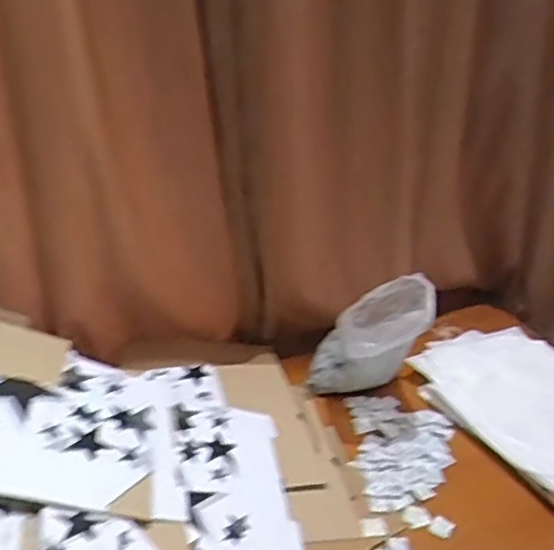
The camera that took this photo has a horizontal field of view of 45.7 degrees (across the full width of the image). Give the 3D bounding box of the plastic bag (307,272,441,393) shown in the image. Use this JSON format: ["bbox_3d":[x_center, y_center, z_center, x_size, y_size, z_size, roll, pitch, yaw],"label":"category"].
[{"bbox_3d":[0.186,0.113,1.228,0.141,0.347,0.103,42,39,5],"label":"plastic bag"}]

